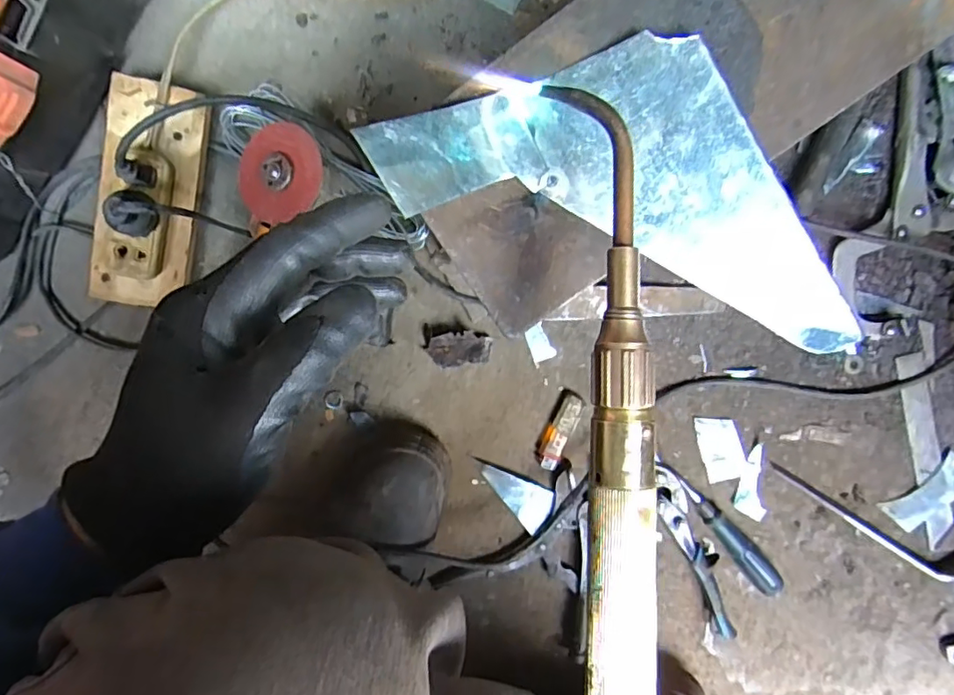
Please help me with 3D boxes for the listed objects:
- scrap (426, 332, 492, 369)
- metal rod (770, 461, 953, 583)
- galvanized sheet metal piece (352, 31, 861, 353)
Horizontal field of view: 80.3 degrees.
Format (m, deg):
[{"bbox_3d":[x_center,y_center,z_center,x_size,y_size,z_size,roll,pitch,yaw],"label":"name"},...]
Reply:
[{"bbox_3d":[-0.016,0.002,0.549,0.060,0.018,0.034,-12,99,2],"label":"scrap"},{"bbox_3d":[0.402,0.179,0.567,0.241,0.019,0.032,29,98,-4],"label":"metal rod"},{"bbox_3d":[0.082,-0.087,0.276,0.247,0.036,0.121,18,99,-2],"label":"galvanized sheet metal piece"}]

